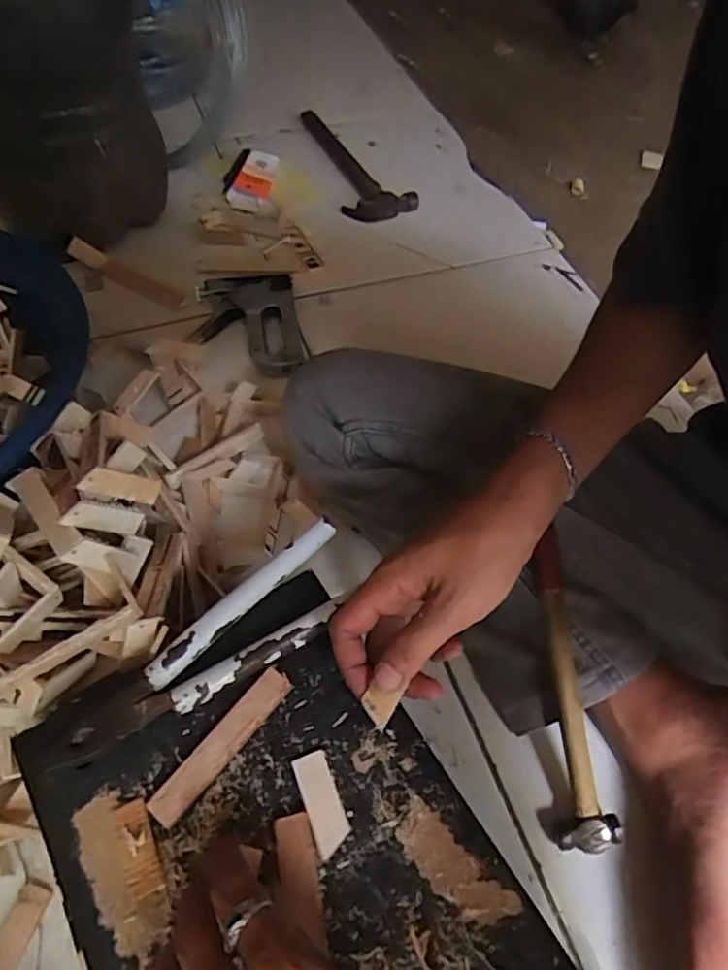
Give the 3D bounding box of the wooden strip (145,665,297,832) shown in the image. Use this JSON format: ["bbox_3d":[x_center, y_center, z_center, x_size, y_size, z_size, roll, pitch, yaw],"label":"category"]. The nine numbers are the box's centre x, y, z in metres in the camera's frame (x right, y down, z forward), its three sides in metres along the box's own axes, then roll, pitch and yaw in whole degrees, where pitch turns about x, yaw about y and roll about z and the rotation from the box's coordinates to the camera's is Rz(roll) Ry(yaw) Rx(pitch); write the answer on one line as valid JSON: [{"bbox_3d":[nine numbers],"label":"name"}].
[{"bbox_3d":[-0.081,0.149,0.346,0.019,0.005,0.098,41,63,6],"label":"wooden strip"}]

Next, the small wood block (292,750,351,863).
[{"bbox_3d":[-0.024,0.178,0.337,0.020,0.004,0.050,-17,60,-14],"label":"small wood block"}]

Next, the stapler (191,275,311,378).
[{"bbox_3d":[-0.135,-0.189,0.699,0.120,0.022,0.159,-9,58,-9],"label":"stapler"}]

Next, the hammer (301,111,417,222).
[{"bbox_3d":[-0.019,-0.496,0.909,0.114,0.030,0.253,-27,75,-19],"label":"hammer"}]

